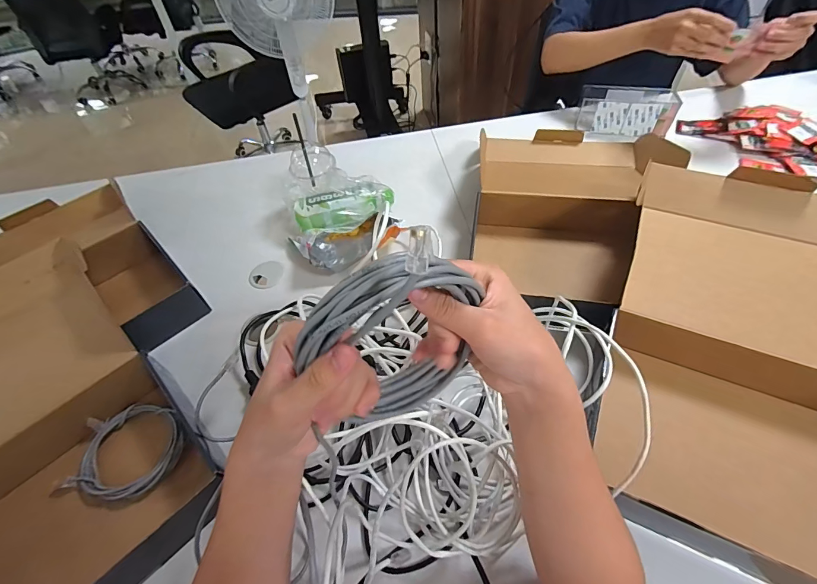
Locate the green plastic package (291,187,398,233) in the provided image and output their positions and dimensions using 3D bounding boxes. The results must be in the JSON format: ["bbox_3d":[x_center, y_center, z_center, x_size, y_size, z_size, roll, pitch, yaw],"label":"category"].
[{"bbox_3d":[-0.123,-0.163,0.738,0.191,0.047,0.064,-12,52,-4],"label":"green plastic package"}]

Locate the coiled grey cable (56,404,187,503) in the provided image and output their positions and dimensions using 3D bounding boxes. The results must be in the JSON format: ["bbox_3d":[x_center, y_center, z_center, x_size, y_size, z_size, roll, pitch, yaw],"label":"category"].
[{"bbox_3d":[-0.379,0.211,0.505,0.142,0.020,0.121,6,53,10],"label":"coiled grey cable"}]

